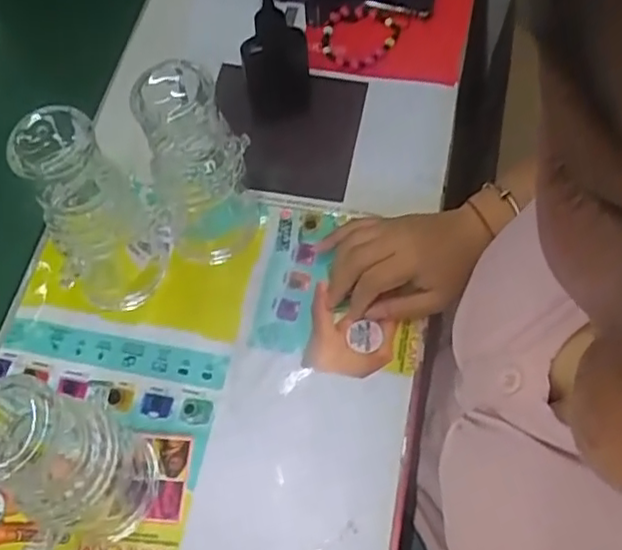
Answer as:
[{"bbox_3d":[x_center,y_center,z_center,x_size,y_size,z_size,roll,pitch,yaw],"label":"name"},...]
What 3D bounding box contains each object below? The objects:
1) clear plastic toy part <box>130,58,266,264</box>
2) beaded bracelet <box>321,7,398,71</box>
[{"bbox_3d":[-0.080,-0.078,0.485,0.074,0.174,0.059,-13,65,-6],"label":"clear plastic toy part"},{"bbox_3d":[0.047,-0.232,0.639,0.072,0.010,0.076,0,64,0],"label":"beaded bracelet"}]

